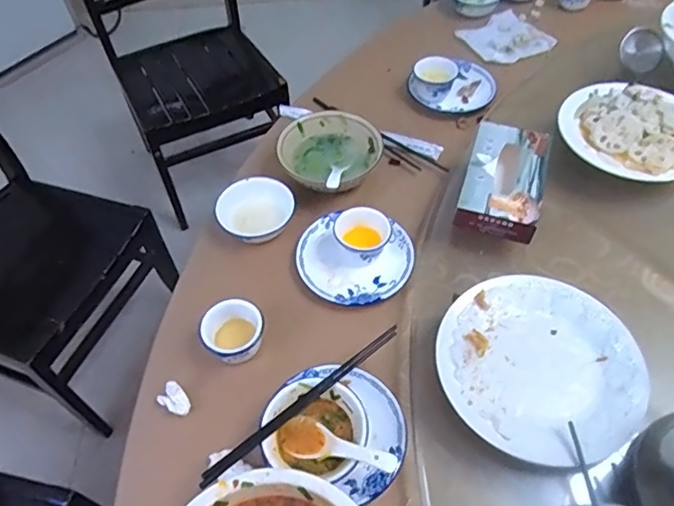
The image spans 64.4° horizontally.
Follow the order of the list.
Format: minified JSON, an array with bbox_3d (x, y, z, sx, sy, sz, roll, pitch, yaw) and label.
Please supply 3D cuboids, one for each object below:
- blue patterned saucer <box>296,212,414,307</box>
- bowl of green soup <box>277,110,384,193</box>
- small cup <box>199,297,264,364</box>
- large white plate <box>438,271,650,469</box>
[{"bbox_3d":[0.024,0.011,0.749,0.156,0.015,0.142,-1,54,1],"label":"blue patterned saucer"},{"bbox_3d":[-0.006,-0.157,0.844,0.148,0.053,0.155,-1,54,1],"label":"bowl of green soup"},{"bbox_3d":[-0.127,0.099,0.663,0.073,0.051,0.067,-1,54,1],"label":"small cup"},{"bbox_3d":[0.227,0.123,0.604,0.212,0.018,0.218,-1,54,1],"label":"large white plate"}]

